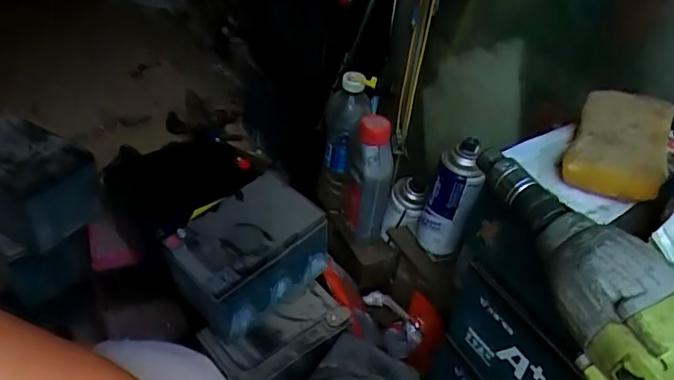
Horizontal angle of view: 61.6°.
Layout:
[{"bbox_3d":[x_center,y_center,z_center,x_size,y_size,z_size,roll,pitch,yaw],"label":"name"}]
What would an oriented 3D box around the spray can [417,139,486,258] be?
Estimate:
[{"bbox_3d":[0.145,0.009,0.729,0.056,0.155,0.064,1,39,-6],"label":"spray can"}]

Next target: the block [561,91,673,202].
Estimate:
[{"bbox_3d":[0.190,-0.034,0.380,0.056,0.029,0.094,22,42,18],"label":"block"}]

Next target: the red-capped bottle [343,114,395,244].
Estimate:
[{"bbox_3d":[0.045,-0.012,0.808,0.068,0.184,0.060,11,39,6],"label":"red-capped bottle"}]

